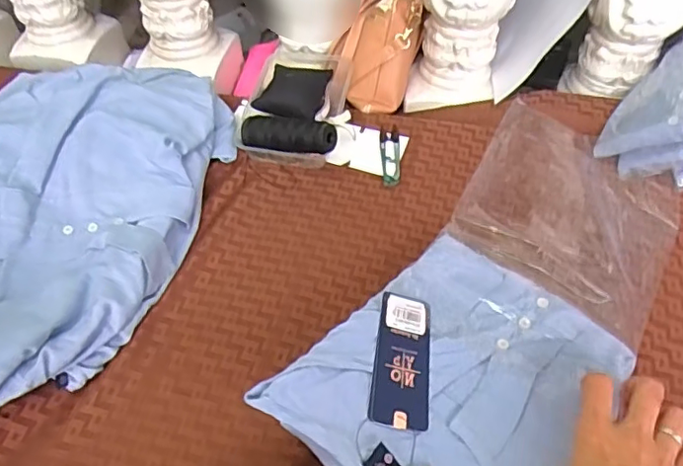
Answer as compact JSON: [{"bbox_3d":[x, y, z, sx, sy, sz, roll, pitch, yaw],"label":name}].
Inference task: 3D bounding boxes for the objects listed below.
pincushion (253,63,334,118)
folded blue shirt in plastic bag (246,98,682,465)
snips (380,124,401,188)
[{"bbox_3d":[-0.063,-0.183,0.734,0.080,0.023,0.086,11,50,11],"label":"pincushion"},{"bbox_3d":[0.162,0.053,0.534,0.227,0.047,0.517,26,47,22],"label":"folded blue shirt in plastic bag"},{"bbox_3d":[0.061,-0.098,0.703,0.024,0.005,0.104,0,49,1],"label":"snips"}]

